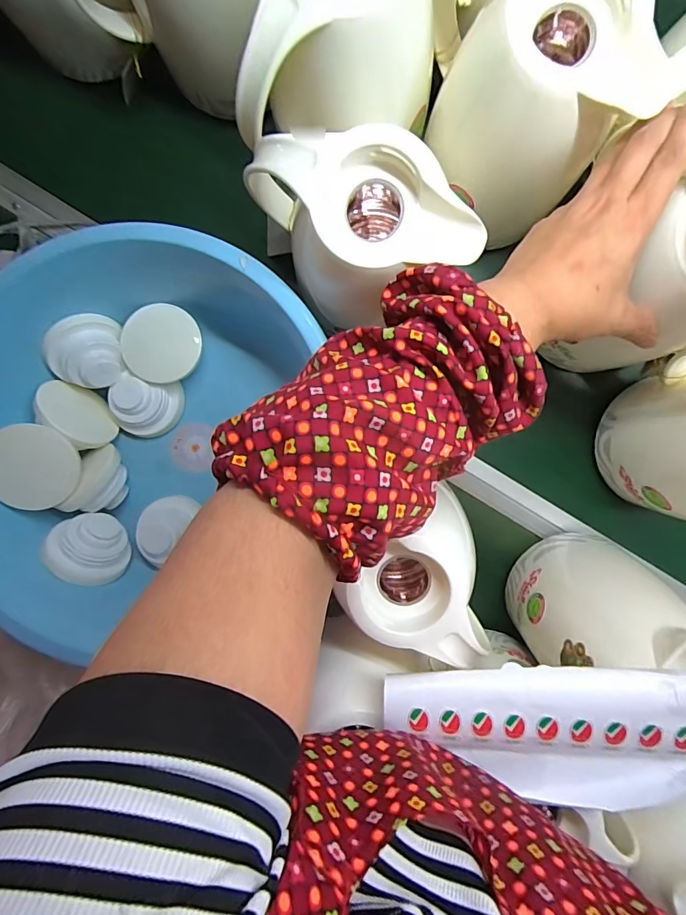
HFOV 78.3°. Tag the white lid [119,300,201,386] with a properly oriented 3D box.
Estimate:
[{"bbox_3d":[-0.186,-0.116,0.436,0.074,0.012,0.078,-17,130,-22],"label":"white lid"}]

